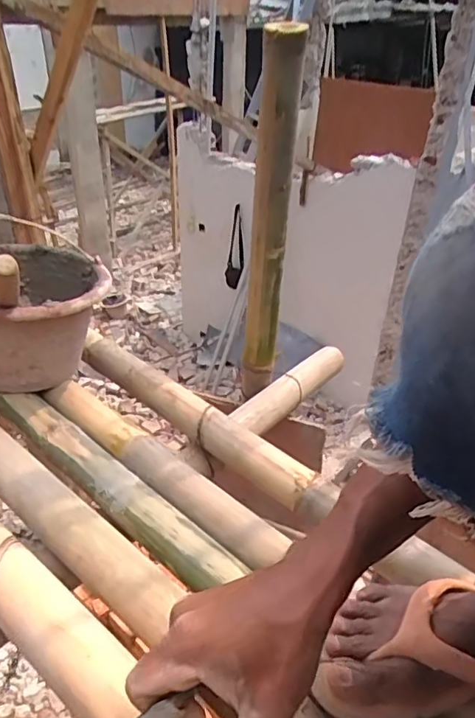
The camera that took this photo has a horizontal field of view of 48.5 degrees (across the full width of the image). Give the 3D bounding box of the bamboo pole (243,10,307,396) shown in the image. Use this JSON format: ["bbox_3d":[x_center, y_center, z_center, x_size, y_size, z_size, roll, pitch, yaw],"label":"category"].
[{"bbox_3d":[0.049,-0.193,0.832,0.060,0.553,0.051,6,34,6],"label":"bamboo pole"}]

